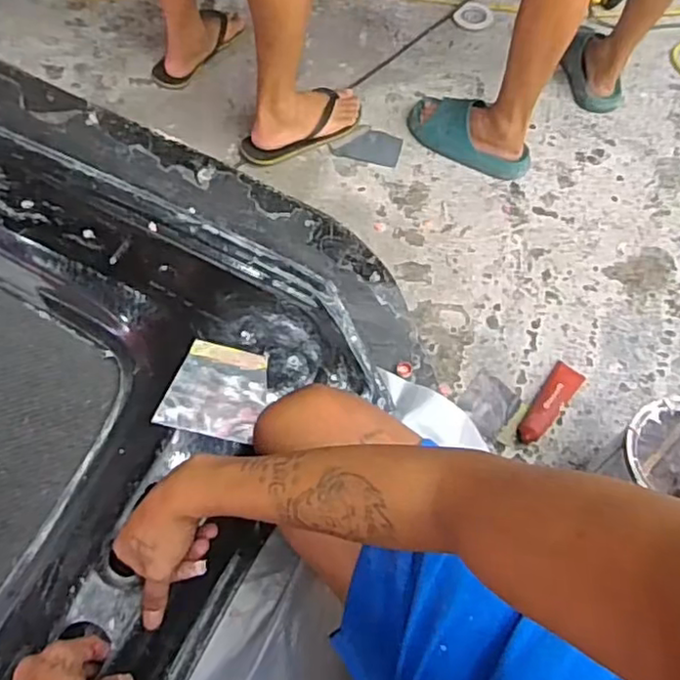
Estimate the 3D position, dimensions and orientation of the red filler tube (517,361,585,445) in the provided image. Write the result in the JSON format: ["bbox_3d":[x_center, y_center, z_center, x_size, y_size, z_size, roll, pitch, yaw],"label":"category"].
[{"bbox_3d":[0.329,0.096,1.000,0.049,0.030,0.161,38,65,18],"label":"red filler tube"}]

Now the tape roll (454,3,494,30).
[{"bbox_3d":[0.314,-0.760,1.494,0.090,0.017,0.095,1,60,-2],"label":"tape roll"}]

